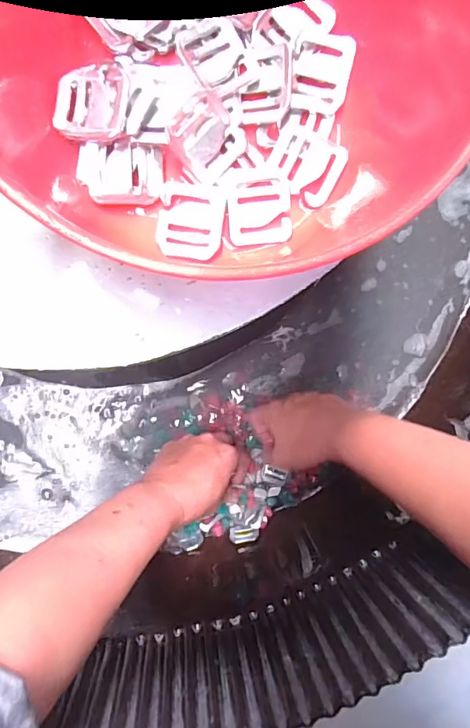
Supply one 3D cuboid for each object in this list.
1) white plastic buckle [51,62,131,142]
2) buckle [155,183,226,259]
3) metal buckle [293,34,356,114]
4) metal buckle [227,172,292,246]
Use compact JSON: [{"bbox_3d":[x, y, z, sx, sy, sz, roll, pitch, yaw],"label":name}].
[{"bbox_3d":[-0.063,-0.117,0.206,0.034,0.006,0.036,8,84,14],"label":"white plastic buckle"},{"bbox_3d":[-0.021,-0.068,0.221,0.030,0.004,0.035,7,89,-6],"label":"buckle"},{"bbox_3d":[0.042,-0.139,0.222,0.027,0.004,0.034,10,103,0],"label":"metal buckle"},{"bbox_3d":[0.012,-0.074,0.224,0.030,0.005,0.032,-4,90,-6],"label":"metal buckle"}]

